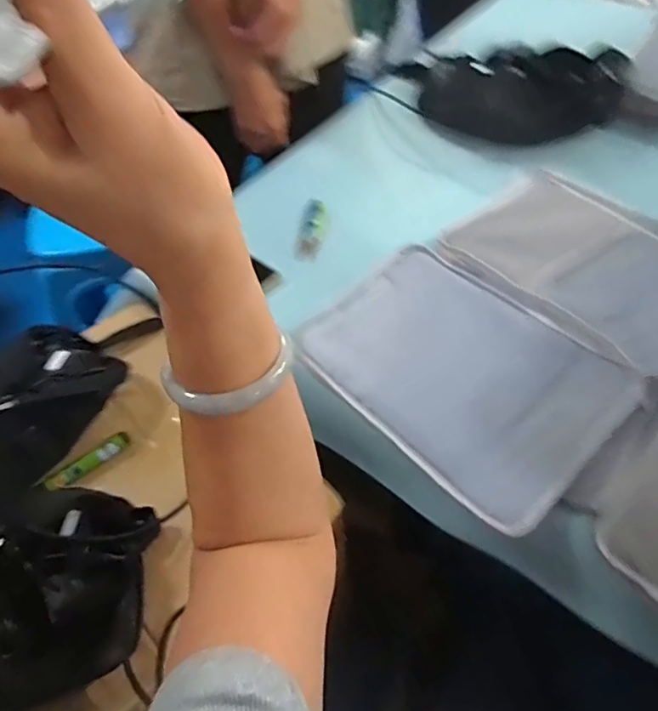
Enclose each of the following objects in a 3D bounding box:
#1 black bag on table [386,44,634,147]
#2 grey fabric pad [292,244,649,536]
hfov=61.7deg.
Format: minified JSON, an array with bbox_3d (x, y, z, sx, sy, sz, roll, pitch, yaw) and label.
[{"bbox_3d":[0.307,-0.488,0.971,0.395,0.113,0.223,9,53,10],"label":"black bag on table"},{"bbox_3d":[0.139,0.016,0.600,0.225,0.037,0.313,-38,59,-23],"label":"grey fabric pad"}]

